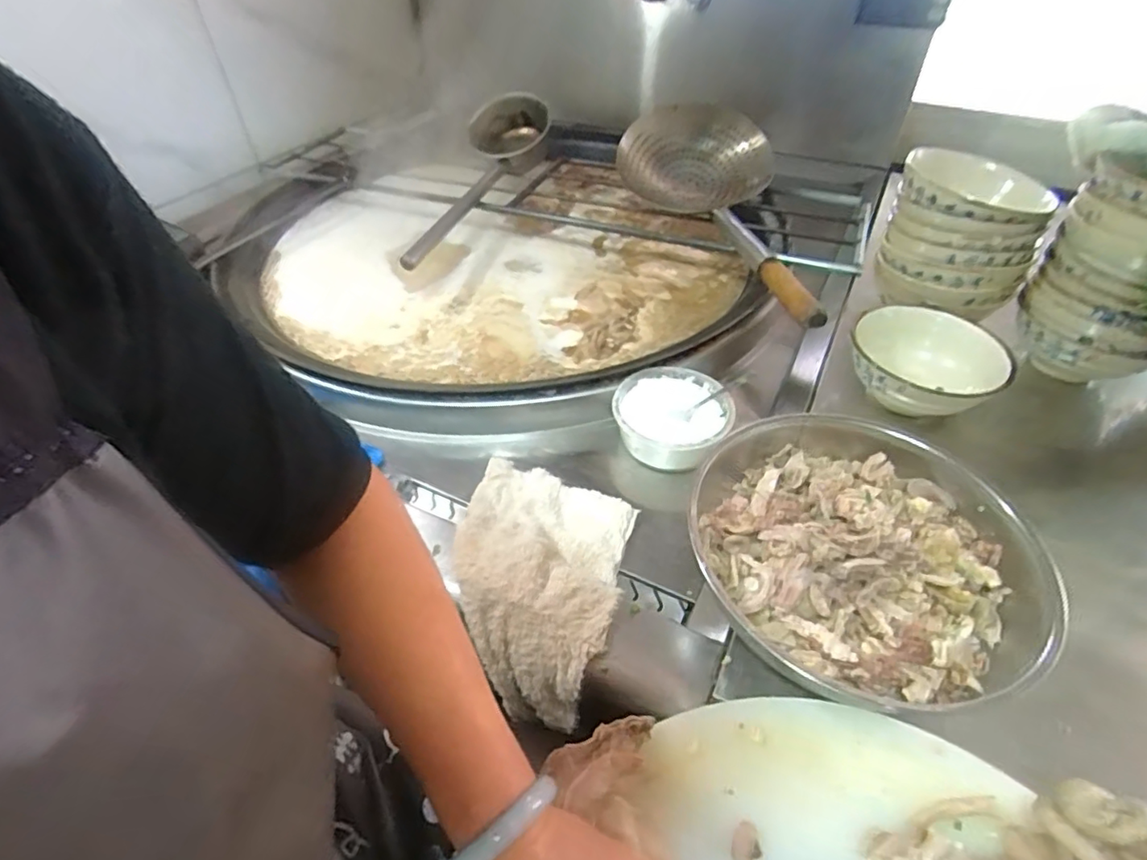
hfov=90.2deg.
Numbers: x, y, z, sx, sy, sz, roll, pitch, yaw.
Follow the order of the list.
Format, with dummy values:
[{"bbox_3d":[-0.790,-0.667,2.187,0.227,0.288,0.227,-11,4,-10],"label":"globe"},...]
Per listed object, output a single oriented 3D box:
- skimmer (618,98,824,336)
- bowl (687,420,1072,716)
[{"bbox_3d":[0.216,-0.306,0.740,0.108,0.134,0.427,-23,49,-20],"label":"skimmer"},{"bbox_3d":[0.231,0.100,0.471,0.272,0.080,0.235,16,48,17],"label":"bowl"}]

